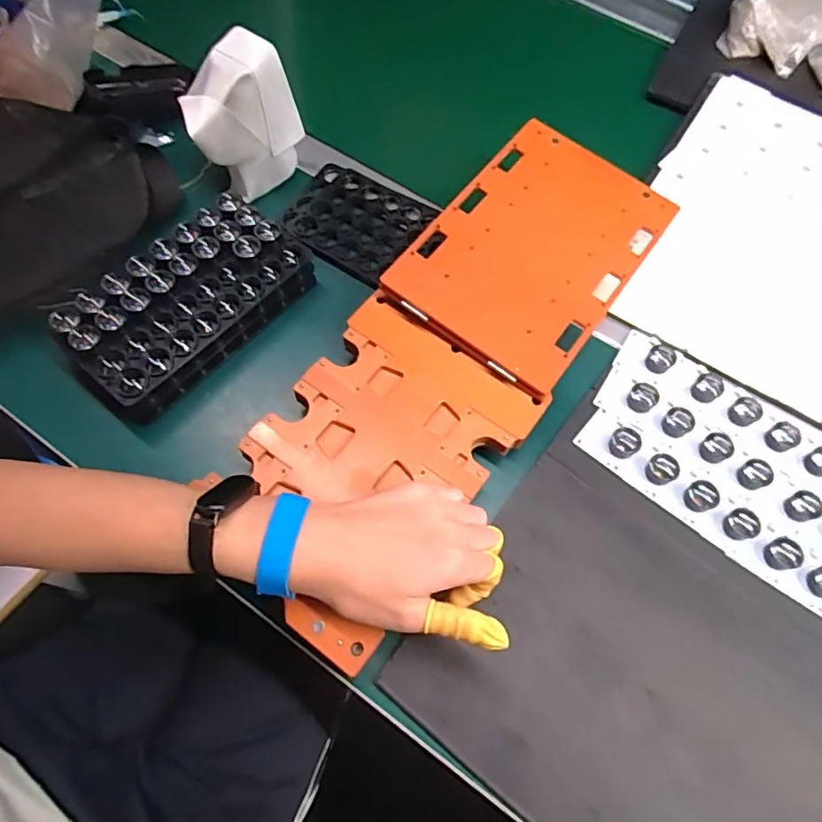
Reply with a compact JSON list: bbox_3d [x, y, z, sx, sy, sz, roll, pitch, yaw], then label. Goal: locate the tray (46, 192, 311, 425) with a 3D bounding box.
[{"bbox_3d":[-0.182,-0.089,0.471,0.099,0.053,0.198,41,70,15],"label":"tray"}]

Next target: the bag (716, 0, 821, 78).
[{"bbox_3d":[0.445,-0.476,0.670,0.117,0.045,0.144,36,69,13],"label":"bag"}]

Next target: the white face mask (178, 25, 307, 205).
[{"bbox_3d":[-0.150,-0.256,0.511,0.099,0.116,0.056,-35,71,-16],"label":"white face mask"}]

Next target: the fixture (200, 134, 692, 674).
[{"bbox_3d":[0.036,-0.049,0.443,0.157,0.024,0.449,36,74,12],"label":"fixture"}]

